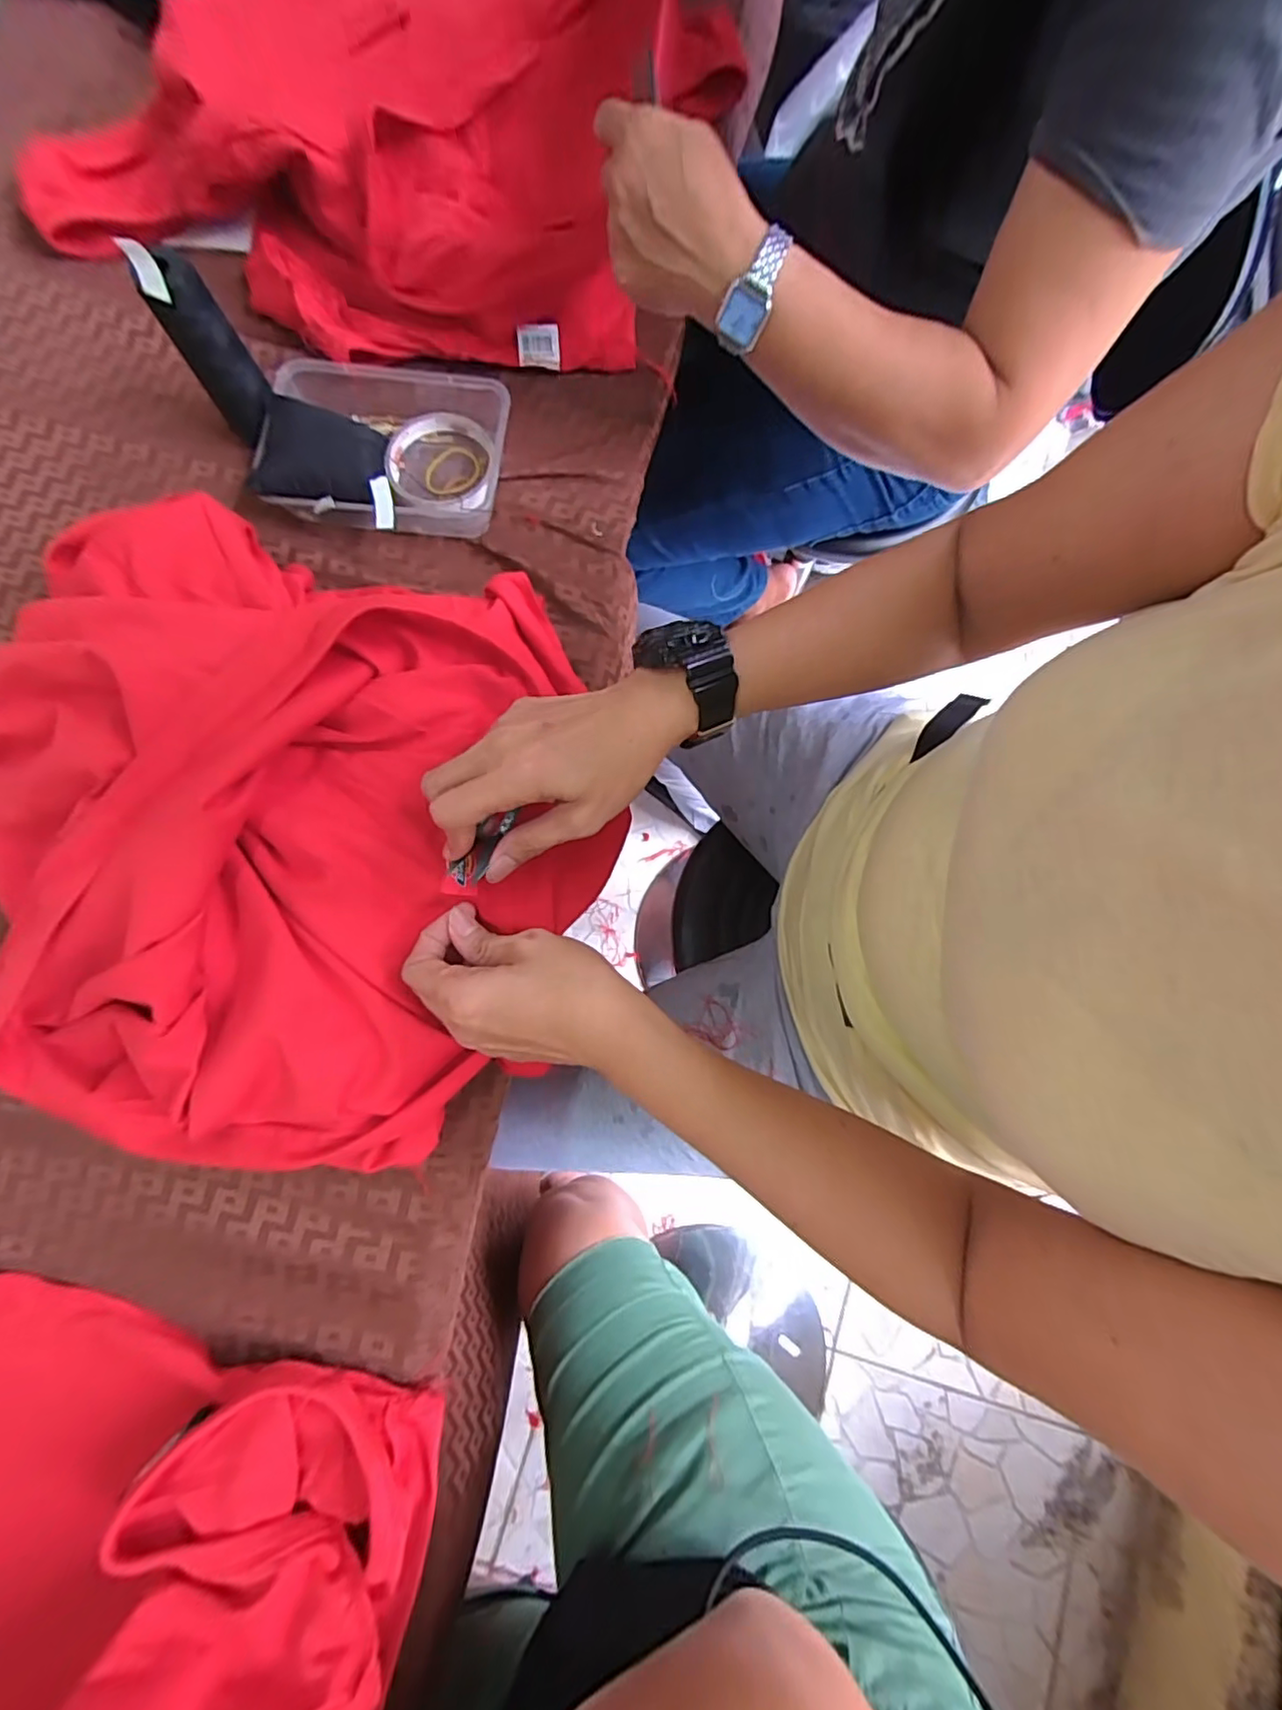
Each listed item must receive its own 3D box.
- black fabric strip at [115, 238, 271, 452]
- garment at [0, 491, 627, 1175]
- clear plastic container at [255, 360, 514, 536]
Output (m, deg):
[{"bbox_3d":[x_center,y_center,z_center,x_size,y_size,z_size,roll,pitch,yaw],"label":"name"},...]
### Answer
[{"bbox_3d":[-0.291,-0.342,0.408,0.038,0.118,0.030,-37,82,-7],"label":"black fabric strip"},{"bbox_3d":[-0.220,-0.020,0.356,0.371,0.086,0.387,0,79,-1],"label":"garment"},{"bbox_3d":[-0.184,-0.305,0.449,0.166,0.034,0.126,-1,81,-1],"label":"clear plastic container"}]

